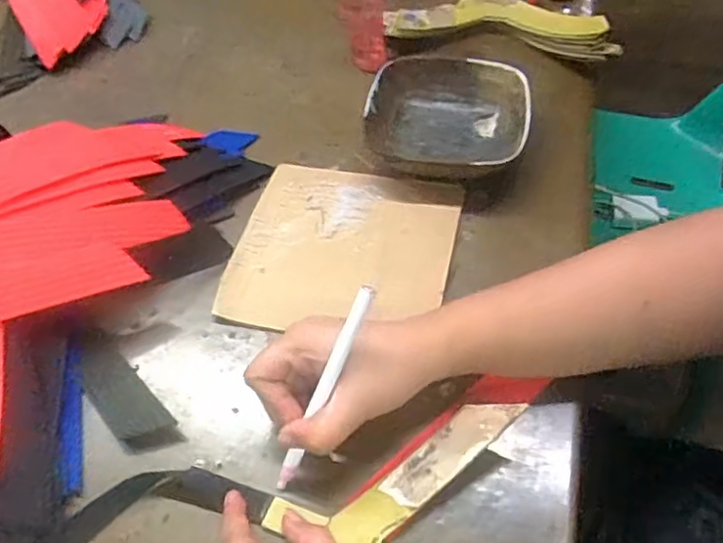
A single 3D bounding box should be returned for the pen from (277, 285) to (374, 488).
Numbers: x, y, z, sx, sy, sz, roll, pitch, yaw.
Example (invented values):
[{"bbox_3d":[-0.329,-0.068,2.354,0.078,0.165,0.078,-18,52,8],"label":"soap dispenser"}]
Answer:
[{"bbox_3d":[-0.022,0.067,0.351,0.009,0.133,0.009,31,18,23],"label":"pen"}]

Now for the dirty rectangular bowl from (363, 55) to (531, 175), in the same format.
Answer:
[{"bbox_3d":[0.069,-0.123,0.523,0.126,0.039,0.127,3,54,6],"label":"dirty rectangular bowl"}]

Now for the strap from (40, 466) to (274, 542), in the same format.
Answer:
[{"bbox_3d":[-0.128,0.142,0.366,0.144,0.009,0.044,-17,54,-9],"label":"strap"}]

